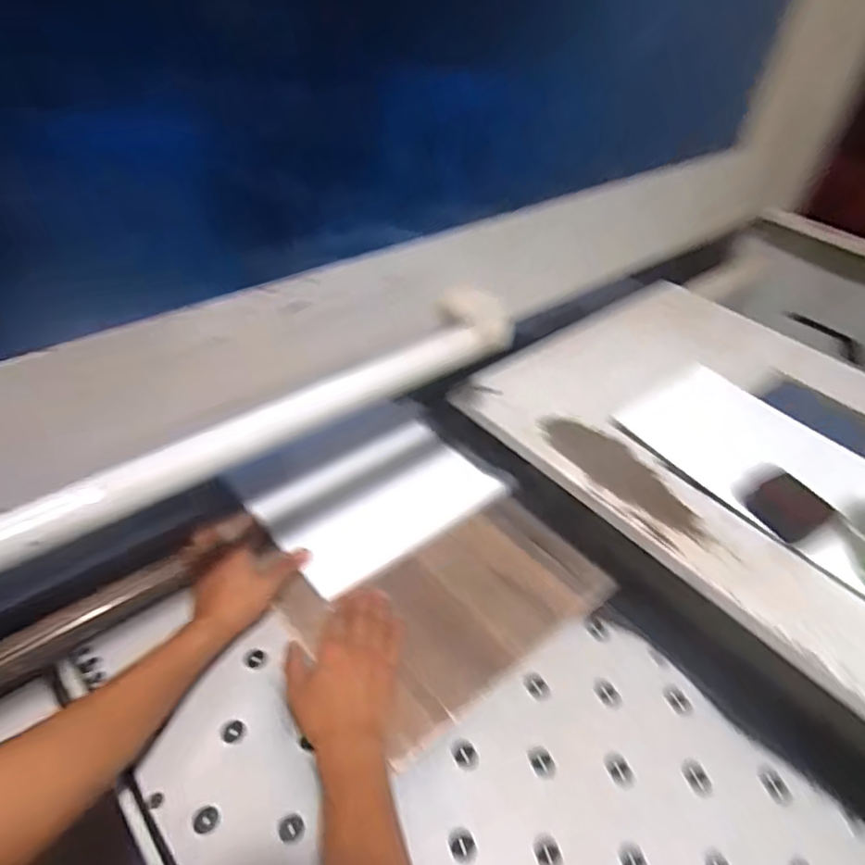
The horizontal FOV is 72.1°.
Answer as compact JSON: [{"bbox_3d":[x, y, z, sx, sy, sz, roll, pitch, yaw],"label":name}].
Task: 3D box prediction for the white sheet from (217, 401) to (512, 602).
[{"bbox_3d":[-0.080,0.067,0.753,0.270,0.024,0.220,-30,57,-30],"label":"white sheet"}]

